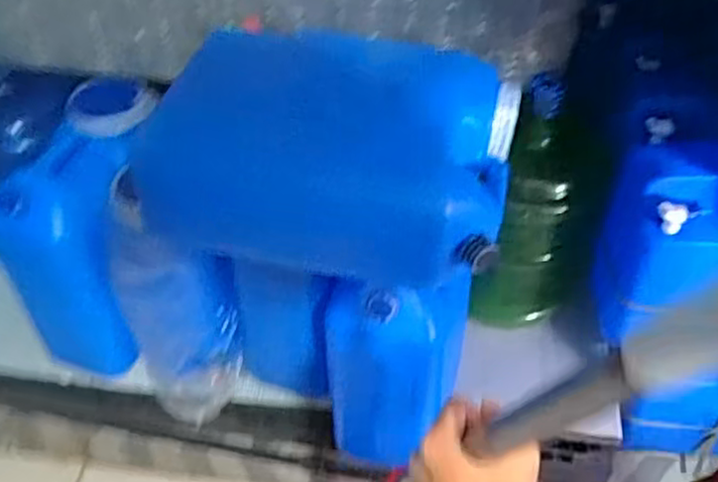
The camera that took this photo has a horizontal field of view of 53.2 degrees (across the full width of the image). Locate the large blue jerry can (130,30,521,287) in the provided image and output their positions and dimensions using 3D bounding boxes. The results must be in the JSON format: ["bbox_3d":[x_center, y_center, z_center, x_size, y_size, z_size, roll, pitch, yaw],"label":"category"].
[{"bbox_3d":[-0.054,-0.118,0.906,0.477,0.201,0.293,10,50,10],"label":"large blue jerry can"}]

